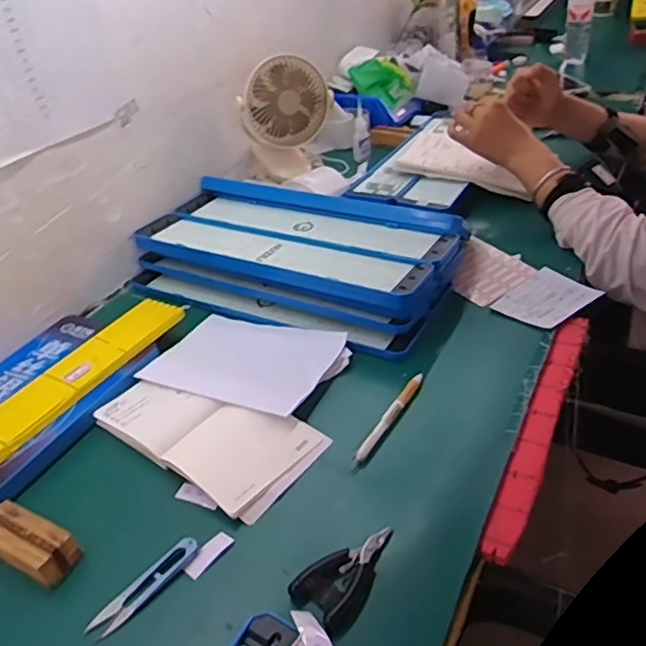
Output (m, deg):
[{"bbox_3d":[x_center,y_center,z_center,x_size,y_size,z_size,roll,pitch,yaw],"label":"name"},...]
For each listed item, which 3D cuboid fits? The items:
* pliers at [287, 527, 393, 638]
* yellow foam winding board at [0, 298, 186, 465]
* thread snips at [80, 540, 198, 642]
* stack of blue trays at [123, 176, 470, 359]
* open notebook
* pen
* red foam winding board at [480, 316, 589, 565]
[{"bbox_3d":[0.024,0.206,0.493,0.096,0.011,0.054,-27,42,-28],"label":"pliers"},{"bbox_3d":[-0.297,0.068,0.684,0.070,0.020,0.351,16,41,26],"label":"yellow foam winding board"},{"bbox_3d":[-0.149,0.219,0.505,0.022,0.009,0.102,25,46,35],"label":"thread snips"},{"bbox_3d":[-0.049,-0.098,0.867,0.454,0.076,0.247,14,40,24],"label":"stack of blue trays"},{"bbox_3d":[-0.124,0.111,0.634,0.232,0.024,0.123,19,43,29],"label":"open notebook"},{"bbox_3d":[0.073,0.096,0.633,0.012,0.012,0.134,19,43,30],"label":"pen"},{"bbox_3d":[0.223,0.093,0.605,0.032,0.010,0.346,15,40,25],"label":"red foam winding board"}]

